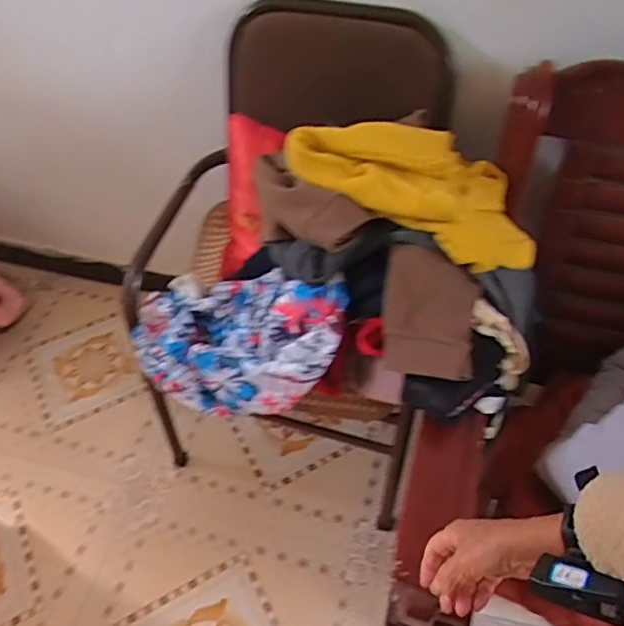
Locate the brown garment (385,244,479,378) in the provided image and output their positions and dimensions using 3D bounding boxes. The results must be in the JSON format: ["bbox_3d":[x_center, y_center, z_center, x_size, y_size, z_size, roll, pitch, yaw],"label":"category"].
[{"bbox_3d":[0.178,0.001,0.880,0.150,0.065,0.186,11,89,1],"label":"brown garment"}]

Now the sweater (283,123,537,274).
[{"bbox_3d":[0.183,-0.218,0.960,0.383,0.166,0.282,16,52,14],"label":"sweater"}]

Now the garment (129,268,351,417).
[{"bbox_3d":[-0.142,0.037,0.993,0.390,0.197,0.196,16,52,14],"label":"garment"}]

